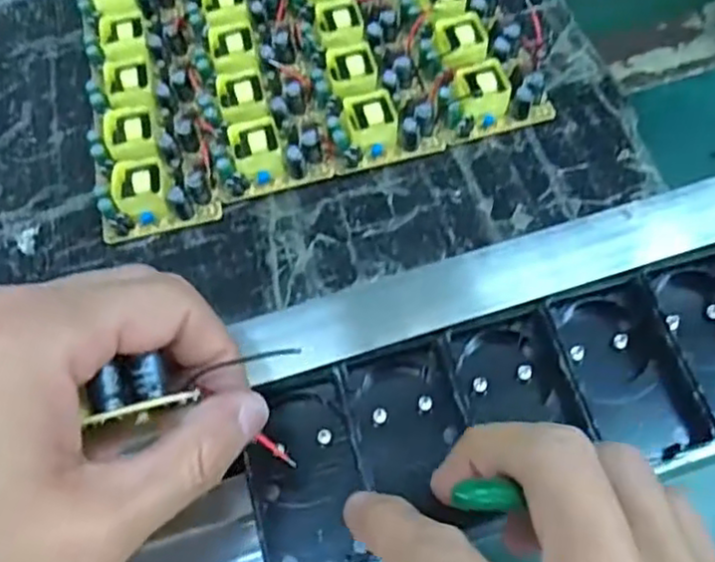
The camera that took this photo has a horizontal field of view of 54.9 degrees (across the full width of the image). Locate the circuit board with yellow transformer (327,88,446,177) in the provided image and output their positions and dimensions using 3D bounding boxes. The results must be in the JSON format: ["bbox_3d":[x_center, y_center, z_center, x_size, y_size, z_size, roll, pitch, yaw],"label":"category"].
[{"bbox_3d":[0.013,-0.085,0.380,0.059,0.023,0.036,-14,63,-3],"label":"circuit board with yellow transformer"}]

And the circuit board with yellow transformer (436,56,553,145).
[{"bbox_3d":[0.075,-0.102,0.383,0.063,0.022,0.035,-13,63,-3],"label":"circuit board with yellow transformer"}]

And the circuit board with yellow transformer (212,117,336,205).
[{"bbox_3d":[-0.047,-0.069,0.376,0.062,0.022,0.034,-15,63,-4],"label":"circuit board with yellow transformer"}]

